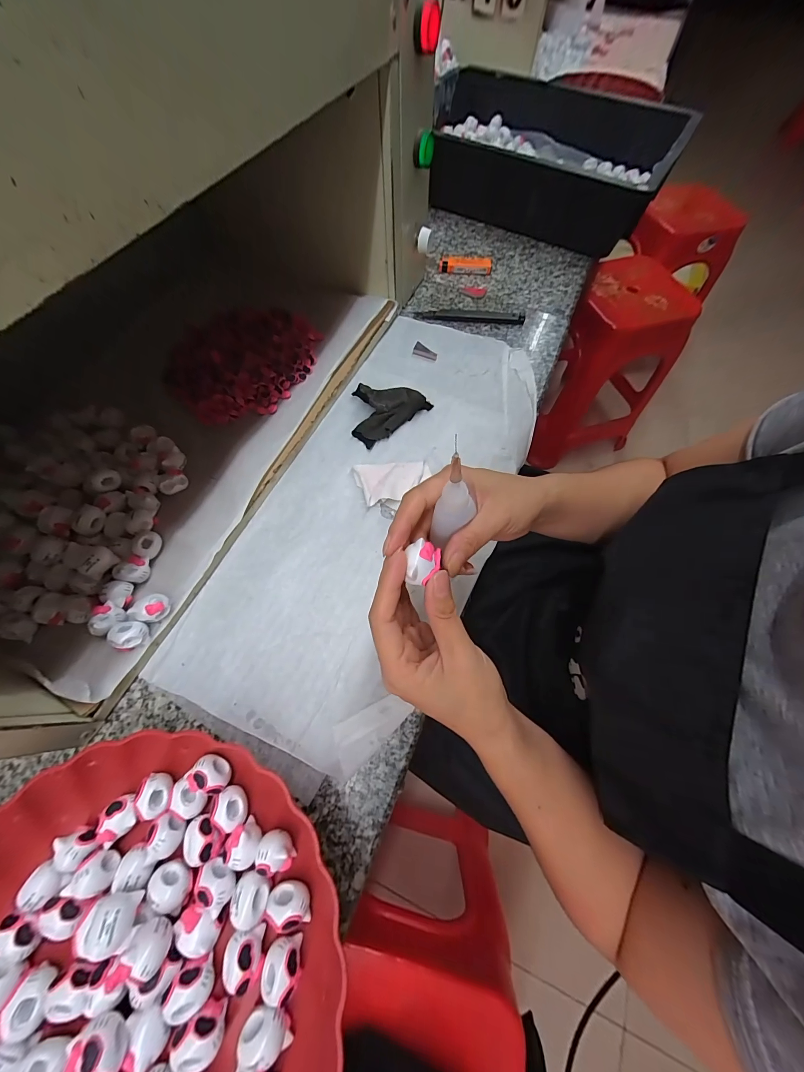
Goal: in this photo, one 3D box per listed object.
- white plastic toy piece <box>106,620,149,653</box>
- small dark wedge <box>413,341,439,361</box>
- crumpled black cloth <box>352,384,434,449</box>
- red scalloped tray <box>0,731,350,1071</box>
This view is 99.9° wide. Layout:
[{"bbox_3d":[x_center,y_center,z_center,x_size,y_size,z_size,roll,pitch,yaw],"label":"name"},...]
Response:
[{"bbox_3d":[-0.216,0.079,0.268,0.022,0.018,0.022,0,66,0],"label":"white plastic toy piece"},{"bbox_3d":[0.031,-0.237,0.433,0.031,0.005,0.022,15,67,7],"label":"small dark wedge"},{"bbox_3d":[-0.023,-0.149,0.382,0.089,0.019,0.070,-37,71,-15],"label":"crumpled black cloth"},{"bbox_3d":[-0.159,0.257,0.193,0.240,0.053,0.240,-22,68,-9],"label":"red scalloped tray"}]

